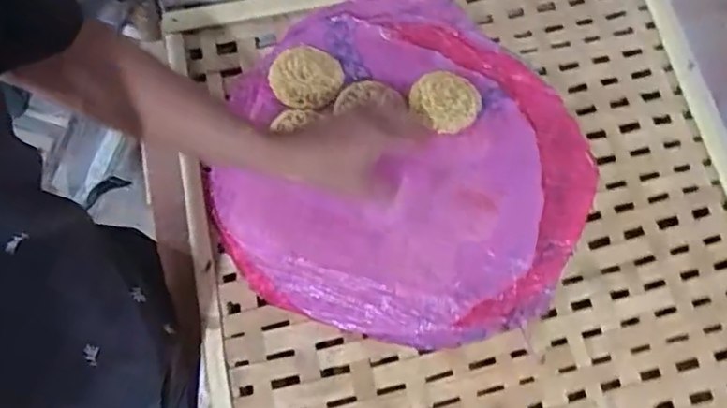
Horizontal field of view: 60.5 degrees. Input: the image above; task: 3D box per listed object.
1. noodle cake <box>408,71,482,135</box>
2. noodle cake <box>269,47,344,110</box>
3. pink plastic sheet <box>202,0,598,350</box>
[{"bbox_3d":[0.093,-0.118,0.704,0.070,0.014,0.077,1,70,-3],"label":"noodle cake"},{"bbox_3d":[-0.062,-0.139,0.692,0.080,0.012,0.072,-17,73,-9],"label":"noodle cake"},{"bbox_3d":[0.052,-0.053,0.687,0.392,0.040,0.398,19,70,3],"label":"pink plastic sheet"}]

